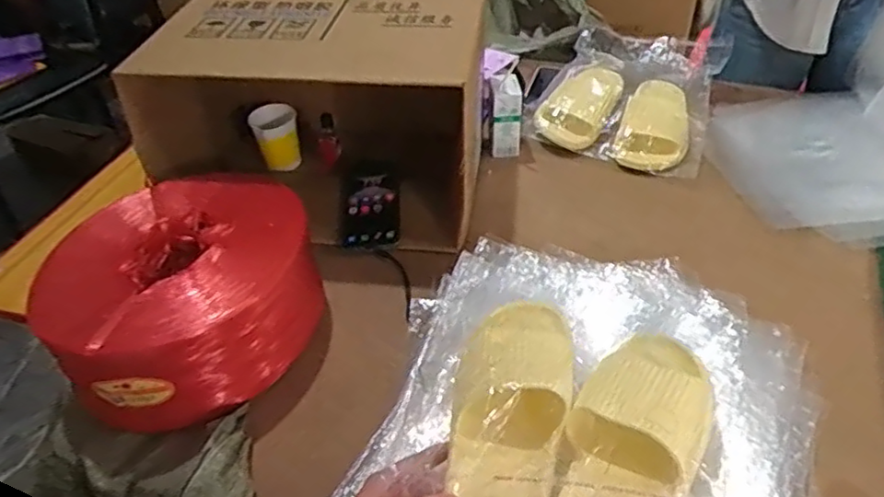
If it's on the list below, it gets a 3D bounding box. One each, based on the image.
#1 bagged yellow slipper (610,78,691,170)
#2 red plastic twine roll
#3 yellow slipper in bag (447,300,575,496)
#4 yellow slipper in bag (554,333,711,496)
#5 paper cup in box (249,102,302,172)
[{"bbox_3d":[0.327,-0.193,0.980,0.104,0.053,0.201,11,44,17],"label":"bagged yellow slipper"},{"bbox_3d":[-0.270,0.046,0.691,0.261,0.125,0.257,-3,41,2],"label":"red plastic twine roll"},{"bbox_3d":[0.058,0.152,0.542,0.091,0.059,0.244,6,61,13],"label":"yellow slipper in bag"},{"bbox_3d":[0.155,0.177,0.531,0.106,0.070,0.241,23,63,17],"label":"yellow slipper in bag"},{"bbox_3d":[-0.231,-0.152,0.901,0.065,0.084,0.064,-3,41,2],"label":"paper cup in box"}]

